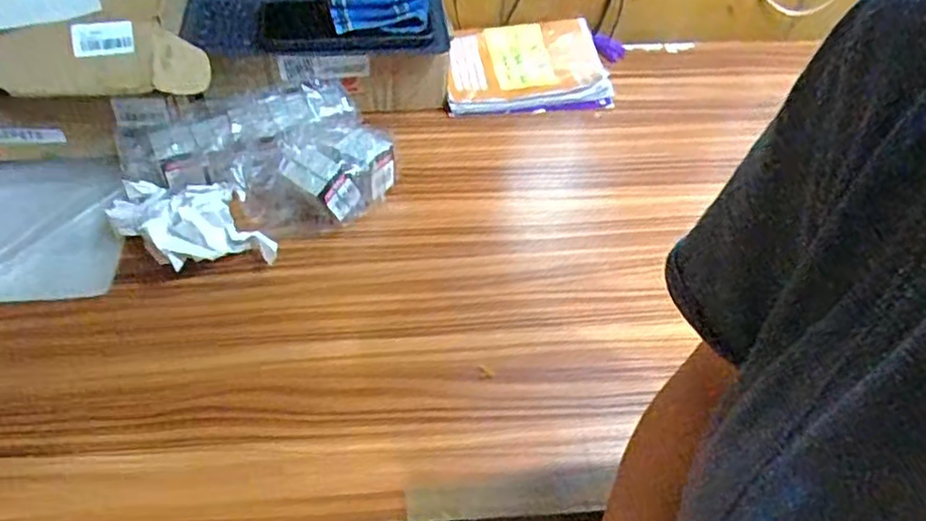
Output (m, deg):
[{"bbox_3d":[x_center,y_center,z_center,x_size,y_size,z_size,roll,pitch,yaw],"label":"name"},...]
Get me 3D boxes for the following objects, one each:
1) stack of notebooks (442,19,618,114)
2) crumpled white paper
[{"bbox_3d":[0.074,-0.239,0.829,0.204,0.035,0.149,-5,50,-8],"label":"stack of notebooks"},{"bbox_3d":[-0.246,-0.029,0.614,0.145,0.051,0.085,-3,49,-6],"label":"crumpled white paper"}]

